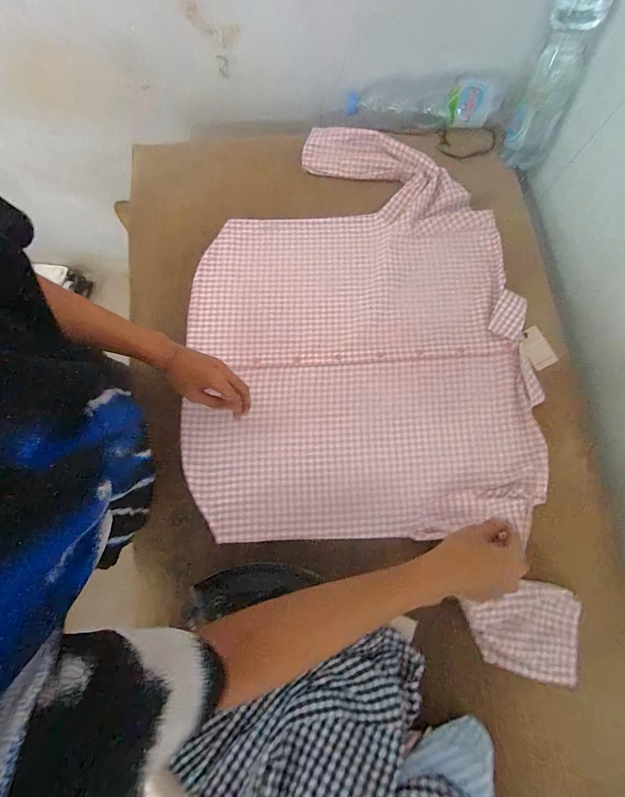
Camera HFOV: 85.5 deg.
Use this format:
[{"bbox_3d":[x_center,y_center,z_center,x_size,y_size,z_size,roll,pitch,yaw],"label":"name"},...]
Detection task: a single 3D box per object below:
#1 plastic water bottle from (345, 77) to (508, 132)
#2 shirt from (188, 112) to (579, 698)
[{"bbox_3d":[0.247,-0.661,0.750,0.334,0.075,0.077,5,74,-1],"label":"plastic water bottle"},{"bbox_3d":[0.079,-0.085,0.624,0.601,0.043,0.922,-2,79,0],"label":"shirt"}]

